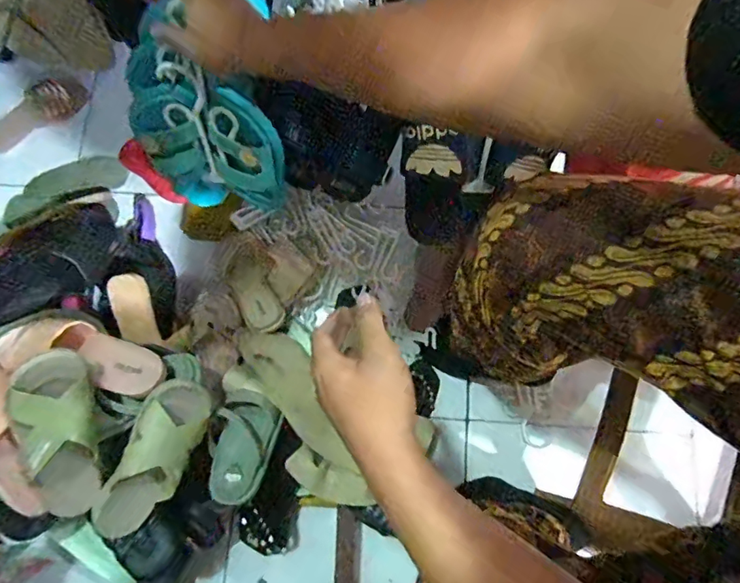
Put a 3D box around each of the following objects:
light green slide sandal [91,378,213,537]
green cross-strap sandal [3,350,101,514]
[{"bbox_3d":[-0.278,0.224,0.634,0.088,0.060,0.224,26,93,-26],"label":"light green slide sandal"},{"bbox_3d":[-0.382,0.179,0.598,0.101,0.063,0.216,10,112,2],"label":"green cross-strap sandal"}]

